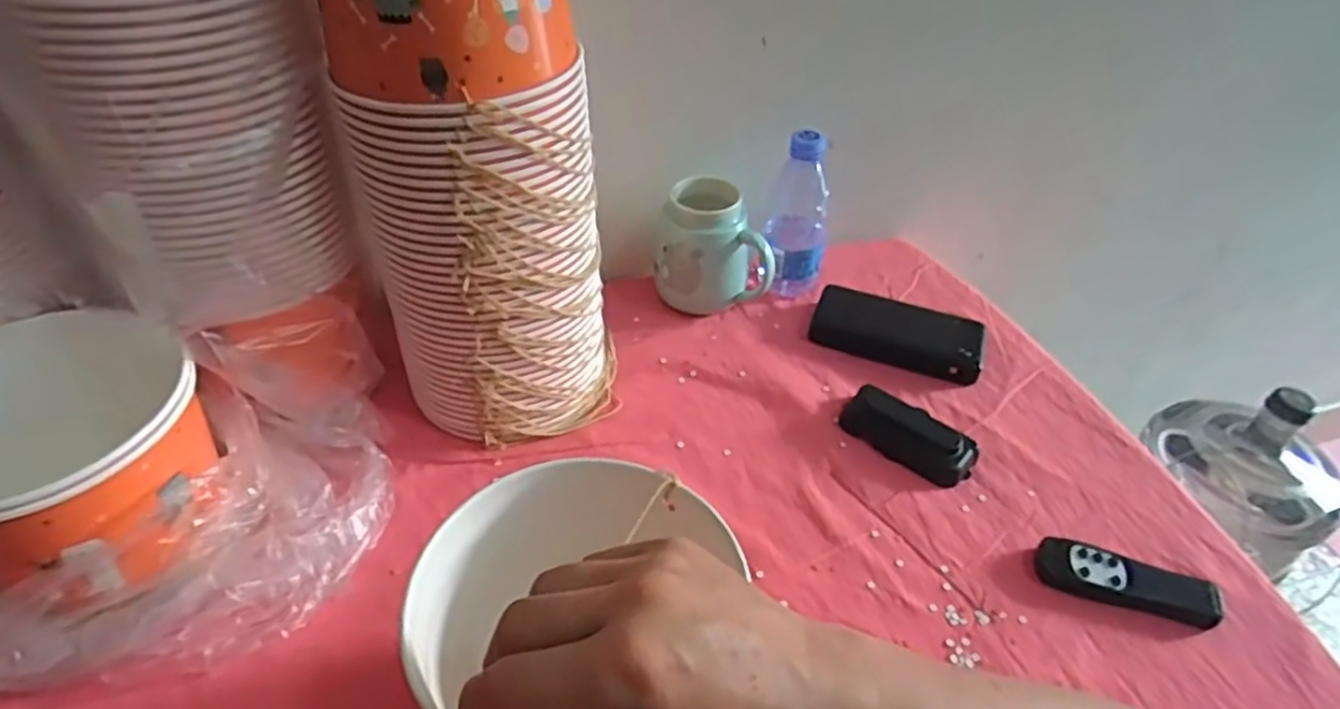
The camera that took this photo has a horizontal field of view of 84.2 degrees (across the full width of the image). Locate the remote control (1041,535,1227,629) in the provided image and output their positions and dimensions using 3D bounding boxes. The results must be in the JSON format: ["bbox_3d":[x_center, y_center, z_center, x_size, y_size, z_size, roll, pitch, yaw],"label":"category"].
[{"bbox_3d":[0.317,0.158,0.514,0.118,0.016,0.036,16,44,12],"label":"remote control"}]

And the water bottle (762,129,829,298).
[{"bbox_3d":[0.125,-0.135,0.718,0.058,0.153,0.057,4,43,-1],"label":"water bottle"}]

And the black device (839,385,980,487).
[{"bbox_3d":[0.194,0.064,0.603,0.104,0.020,0.052,33,50,27],"label":"black device"}]

